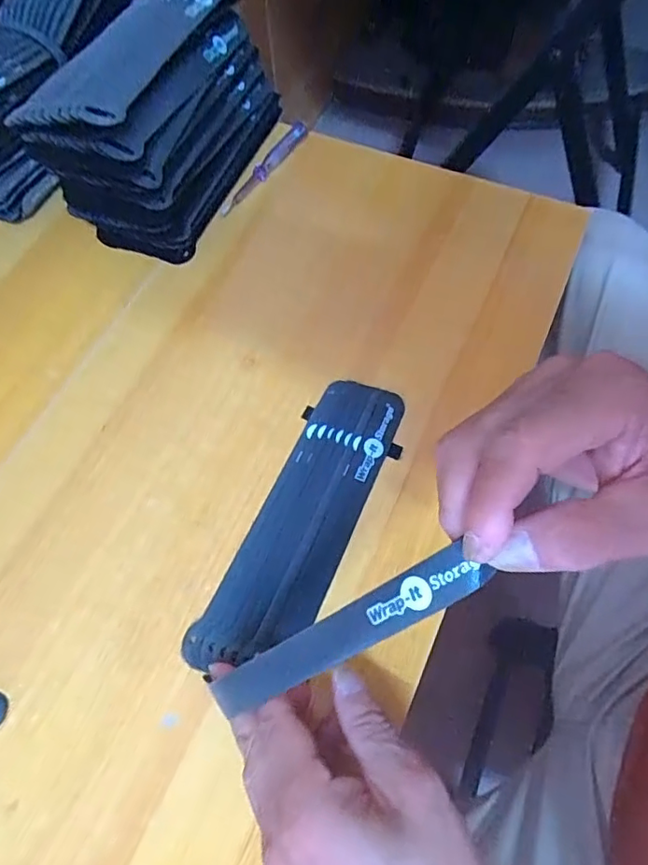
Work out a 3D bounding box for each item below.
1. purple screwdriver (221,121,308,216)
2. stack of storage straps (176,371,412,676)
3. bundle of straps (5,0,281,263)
[{"bbox_3d":[-0.051,-0.227,0.467,0.015,0.014,0.113,31,70,15],"label":"purple screwdriver"},{"bbox_3d":[-0.010,0.051,0.335,0.062,0.011,0.196,22,68,12],"label":"stack of storage straps"},{"bbox_3d":[-0.127,-0.251,0.428,0.104,0.119,0.203,19,67,11],"label":"bundle of straps"}]

